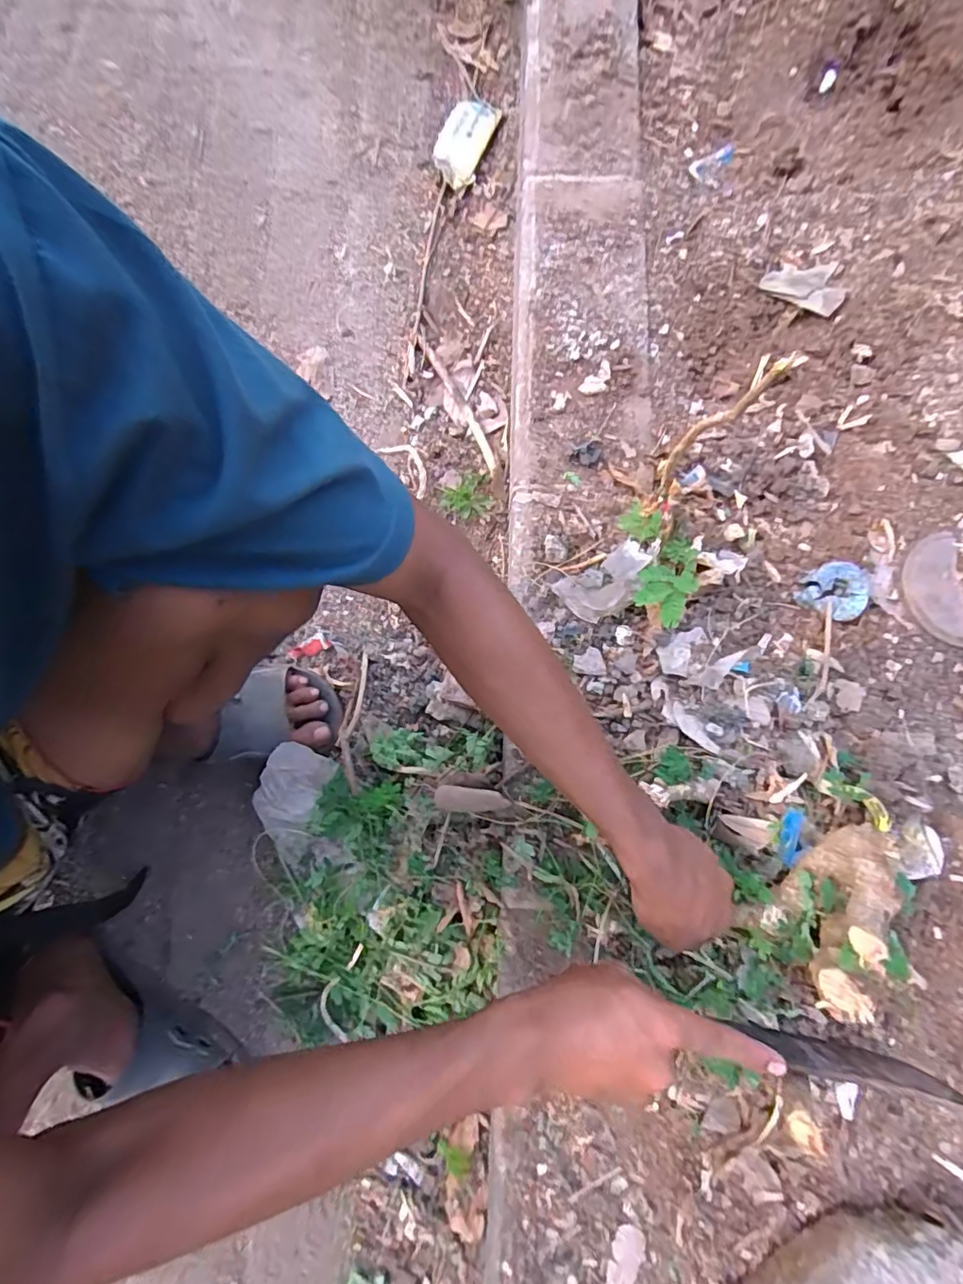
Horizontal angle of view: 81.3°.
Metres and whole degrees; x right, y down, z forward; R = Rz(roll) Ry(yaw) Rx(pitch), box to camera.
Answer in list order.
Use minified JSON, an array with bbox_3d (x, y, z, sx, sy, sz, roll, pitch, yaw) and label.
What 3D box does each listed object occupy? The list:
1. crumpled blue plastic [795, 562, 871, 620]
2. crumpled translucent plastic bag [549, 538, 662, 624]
[{"bbox_3d":[0.344,-0.051,0.543,0.057,0.014,0.053,0,85,6],"label":"crumpled blue plastic"},{"bbox_3d":[0.129,-0.060,0.546,0.100,0.044,0.058,-31,80,-6],"label":"crumpled translucent plastic bag"}]

